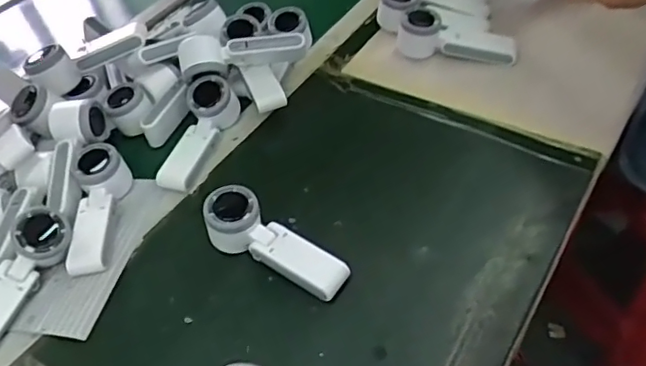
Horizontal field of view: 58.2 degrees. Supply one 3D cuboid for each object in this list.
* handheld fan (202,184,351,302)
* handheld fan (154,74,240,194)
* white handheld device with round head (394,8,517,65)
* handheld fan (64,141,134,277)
[{"bbox_3d":[-0.052,0.066,0.615,0.168,0.043,0.053,30,57,15],"label":"handheld fan"},{"bbox_3d":[-0.161,-0.060,0.740,0.059,0.043,0.160,11,63,17],"label":"handheld fan"},{"bbox_3d":[0.185,-0.201,0.806,0.164,0.071,0.060,6,49,12],"label":"white handheld device with round head"},{"bbox_3d":[-0.261,0.021,0.674,0.060,0.048,0.177,-10,48,-2],"label":"handheld fan"}]

